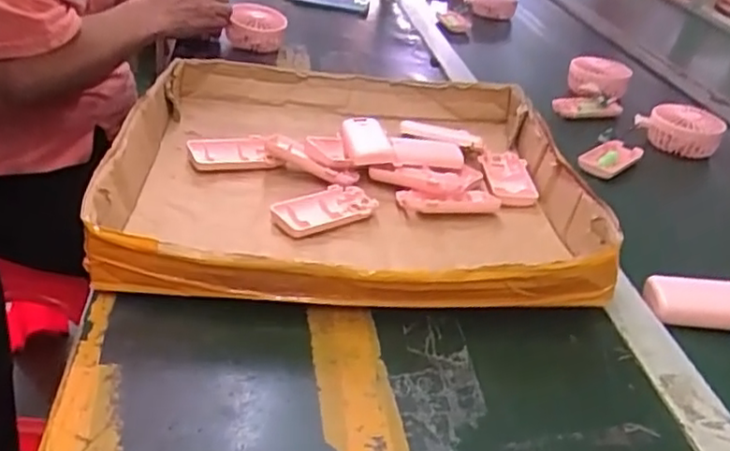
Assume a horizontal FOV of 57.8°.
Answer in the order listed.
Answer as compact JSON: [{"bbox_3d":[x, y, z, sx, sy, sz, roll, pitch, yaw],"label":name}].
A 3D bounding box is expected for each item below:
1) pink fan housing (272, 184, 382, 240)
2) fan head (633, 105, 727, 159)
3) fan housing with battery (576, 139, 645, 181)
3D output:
[{"bbox_3d":[-0.036,-0.016,0.588,0.097,0.010,0.051,-16,40,-33],"label":"pink fan housing"},{"bbox_3d":[0.396,-0.120,0.831,0.087,0.045,0.068,1,33,-11],"label":"fan head"},{"bbox_3d":[0.285,-0.077,0.771,0.103,0.012,0.040,-28,65,-38],"label":"fan housing with battery"}]

